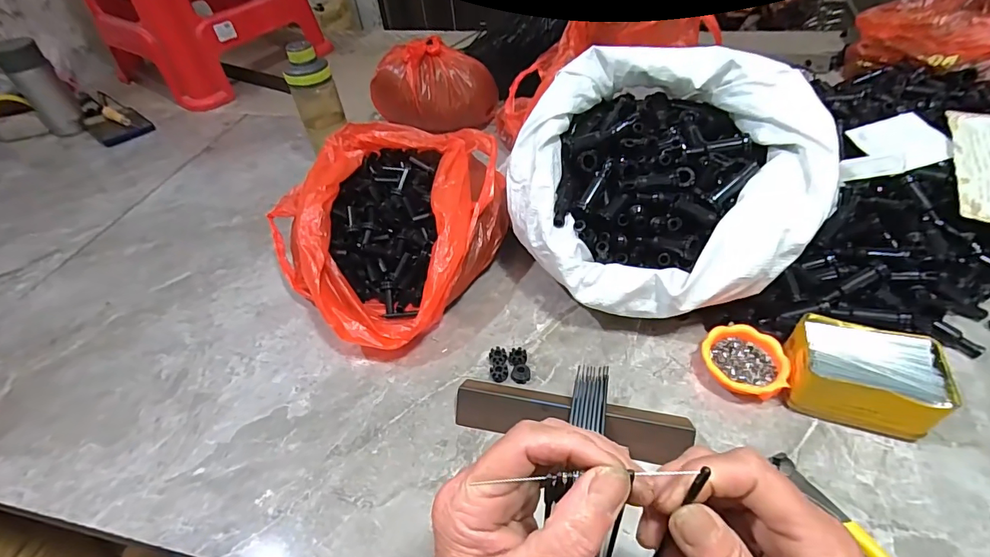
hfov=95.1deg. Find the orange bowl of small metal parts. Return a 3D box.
[{"bbox_3d":[0.244,0.084,0.447,0.073,0.028,0.071,-3,46,3],"label":"orange bowl of small metal parts"}]

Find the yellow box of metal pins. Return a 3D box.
[{"bbox_3d":[0.334,0.088,0.412,0.113,0.057,0.084,14,49,18],"label":"yellow box of metal pins"}]

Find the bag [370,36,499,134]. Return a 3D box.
[{"bbox_3d":[-0.109,-0.343,0.800,0.211,0.120,0.127,0,46,5],"label":"bag"}]

